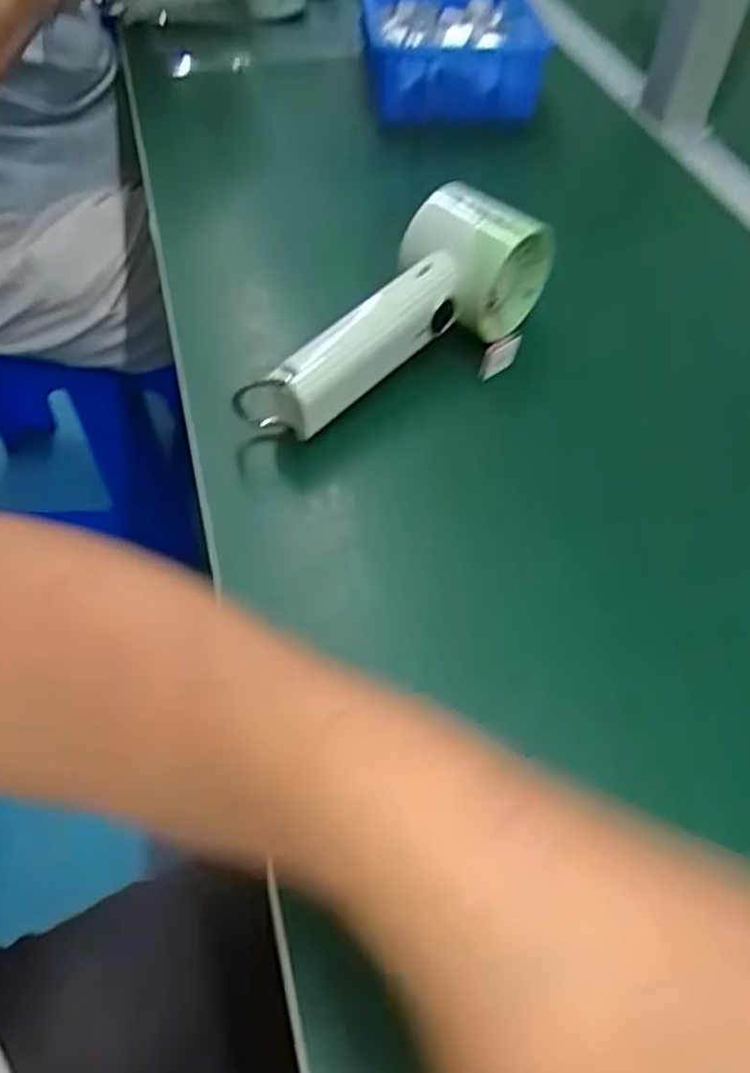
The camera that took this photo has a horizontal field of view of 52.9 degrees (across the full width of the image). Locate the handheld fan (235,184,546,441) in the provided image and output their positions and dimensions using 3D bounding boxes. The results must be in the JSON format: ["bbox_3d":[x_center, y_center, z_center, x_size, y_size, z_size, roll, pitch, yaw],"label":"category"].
[{"bbox_3d":[0.022,-0.110,0.382,0.075,0.065,0.174,31,58,20],"label":"handheld fan"}]

